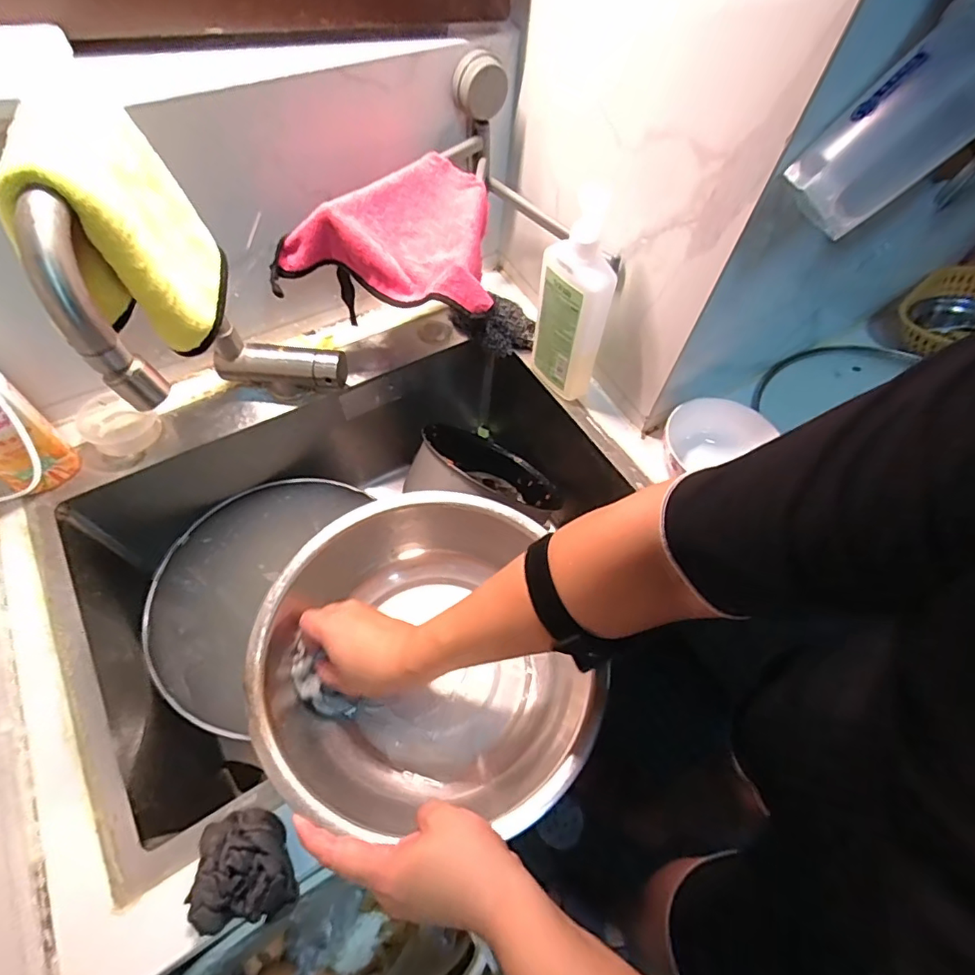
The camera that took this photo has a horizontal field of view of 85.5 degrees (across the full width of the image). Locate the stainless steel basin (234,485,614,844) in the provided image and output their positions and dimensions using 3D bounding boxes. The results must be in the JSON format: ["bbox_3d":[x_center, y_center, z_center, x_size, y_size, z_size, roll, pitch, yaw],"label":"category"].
[{"bbox_3d":[-0.043,0.139,0.461,0.281,0.080,0.261,2,59,-3],"label":"stainless steel basin"}]

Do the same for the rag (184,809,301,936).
[{"bbox_3d":[-0.176,0.274,0.384,0.062,0.037,0.068,-6,59,-7],"label":"rag"}]

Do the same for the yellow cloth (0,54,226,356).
[{"bbox_3d":[-0.246,-0.178,0.365,0.080,0.143,0.135,-14,61,-12],"label":"yellow cloth"}]

